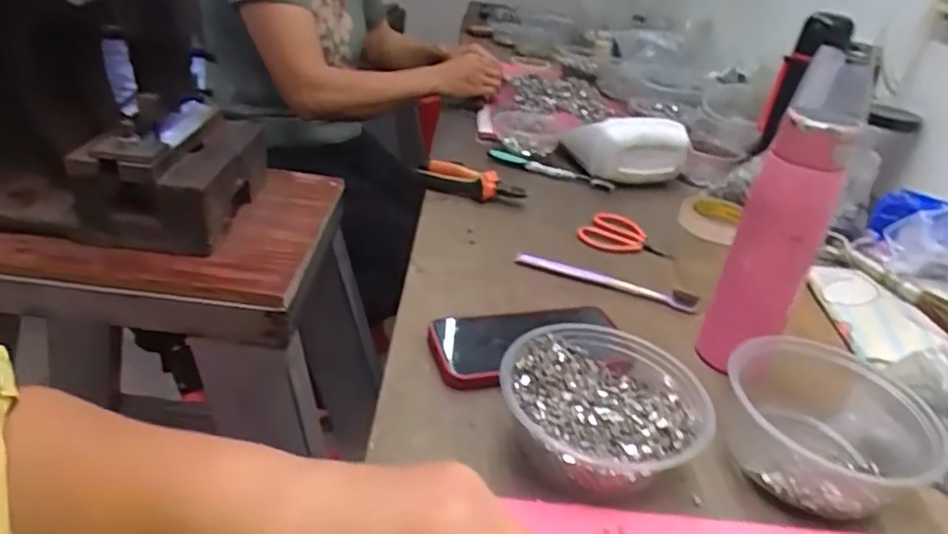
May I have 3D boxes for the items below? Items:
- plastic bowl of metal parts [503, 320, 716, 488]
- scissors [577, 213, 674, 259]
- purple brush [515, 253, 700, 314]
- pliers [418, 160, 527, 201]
[{"bbox_3d":[0.086,0.098,0.431,0.138,0.061,0.124,14,31,9],"label":"plastic bowl of metal parts"},{"bbox_3d":[0.180,-0.037,0.742,0.104,0.016,0.077,16,32,14],"label":"scissors"},{"bbox_3d":[0.136,0.010,0.643,0.183,0.014,0.024,17,32,16],"label":"purple brush"},{"bbox_3d":[-0.004,-0.107,0.795,0.130,0.033,0.044,18,33,16],"label":"pliers"}]

